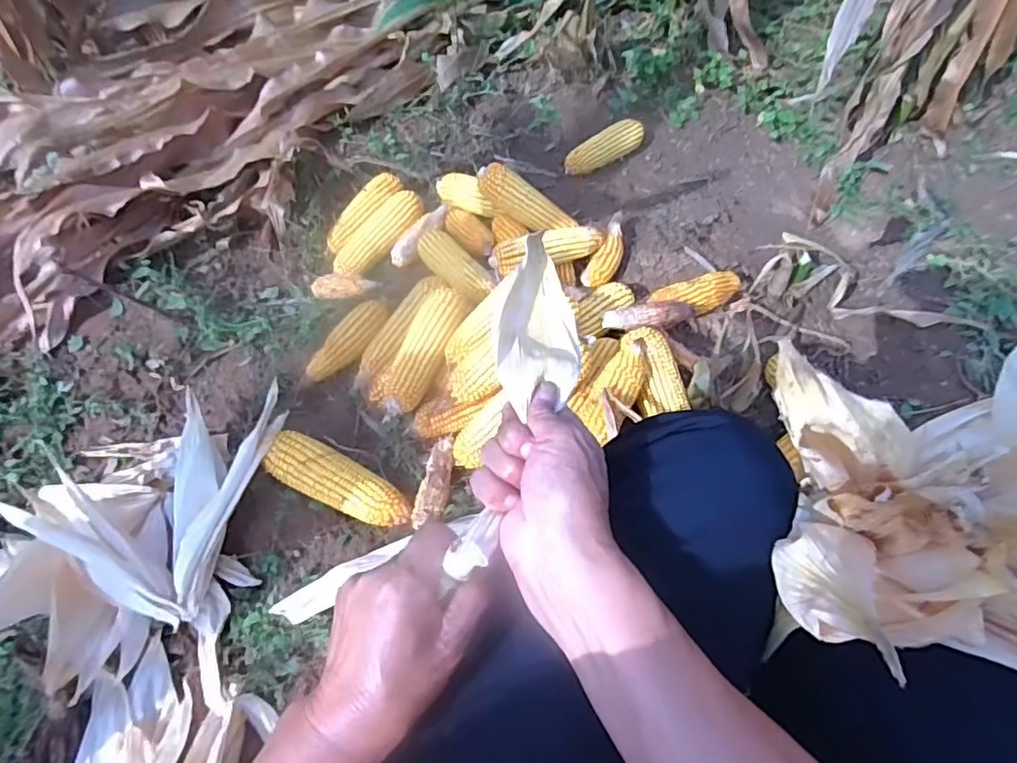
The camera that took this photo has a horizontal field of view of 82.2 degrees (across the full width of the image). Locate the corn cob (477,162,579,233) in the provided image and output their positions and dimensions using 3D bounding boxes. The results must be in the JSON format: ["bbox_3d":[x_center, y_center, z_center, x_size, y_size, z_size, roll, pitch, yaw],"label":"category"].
[{"bbox_3d":[0.029,-0.296,0.974,0.178,0.053,0.051,29,59,-11],"label":"corn cob"}]

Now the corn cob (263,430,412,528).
[{"bbox_3d":[-0.208,0.128,0.733,0.193,0.053,0.065,22,60,11],"label":"corn cob"}]

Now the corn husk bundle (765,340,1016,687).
[{"bbox_3d":[0.193,0.048,0.226,0.158,0.150,0.154,-4,58,-4],"label":"corn husk bundle"}]

